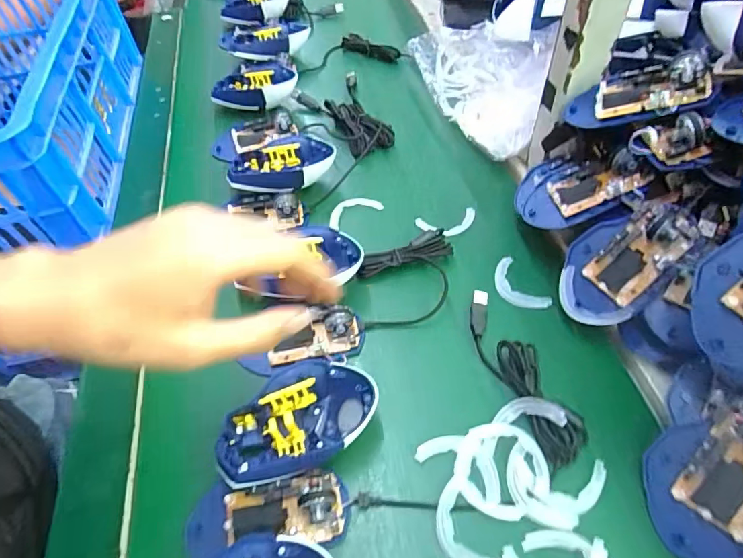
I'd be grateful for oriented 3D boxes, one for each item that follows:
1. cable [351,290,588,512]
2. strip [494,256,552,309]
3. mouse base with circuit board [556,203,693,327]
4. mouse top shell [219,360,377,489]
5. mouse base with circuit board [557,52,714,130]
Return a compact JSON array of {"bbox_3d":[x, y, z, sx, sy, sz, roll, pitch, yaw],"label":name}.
[{"bbox_3d":[0.094,0.099,0.349,0.121,0.028,0.205,25,58,20],"label":"cable"},{"bbox_3d":[0.135,0.006,0.440,0.037,0.004,0.064,-25,56,-15],"label":"strip"},{"bbox_3d":[0.200,-0.014,0.382,0.072,0.025,0.108,45,109,32],"label":"mouse base with circuit board"},{"bbox_3d":[-0.056,0.107,0.355,0.122,0.039,0.081,-21,55,-12],"label":"mouse top shell"},{"bbox_3d":[0.216,-0.154,0.387,0.109,0.026,0.053,3,63,41],"label":"mouse base with circuit board"}]

